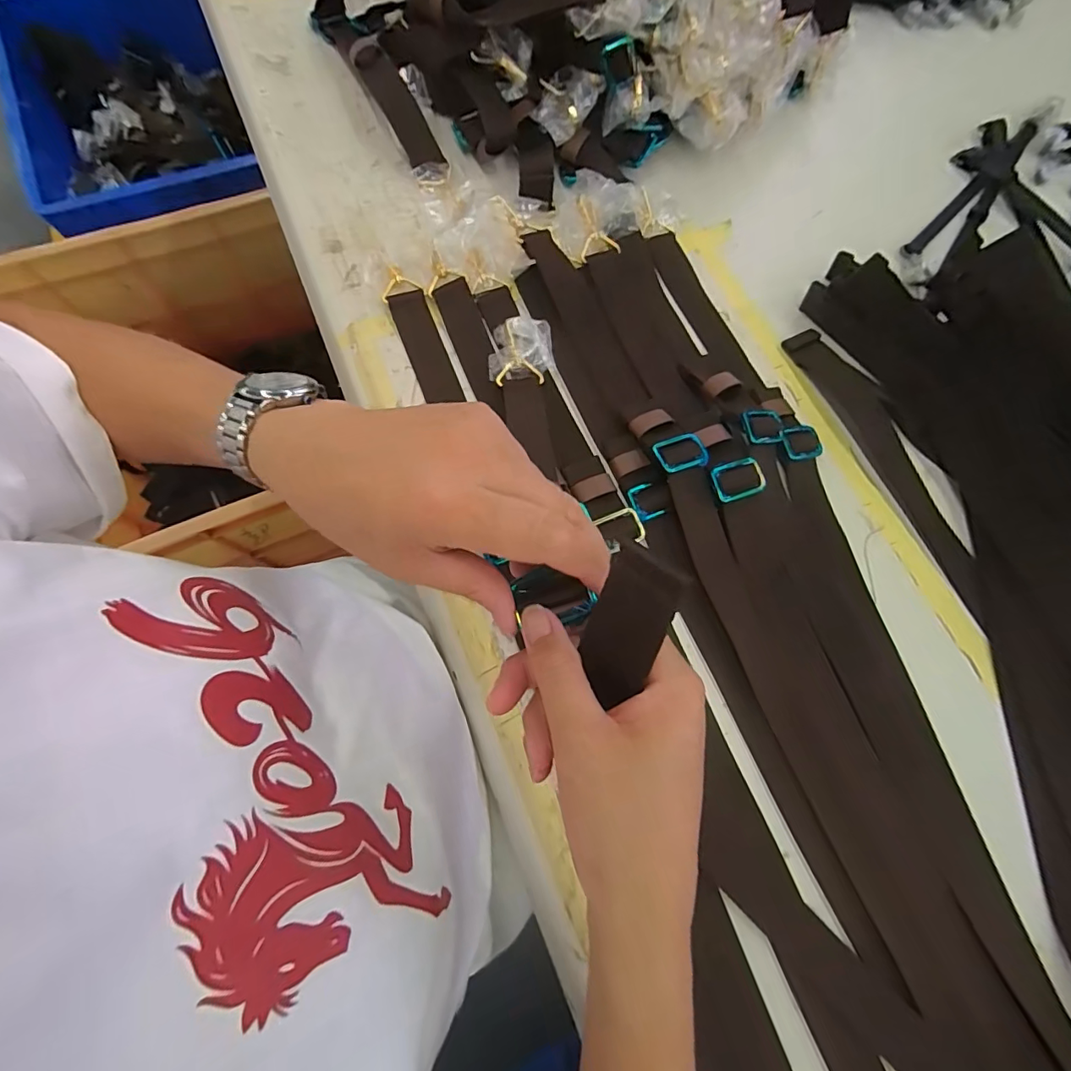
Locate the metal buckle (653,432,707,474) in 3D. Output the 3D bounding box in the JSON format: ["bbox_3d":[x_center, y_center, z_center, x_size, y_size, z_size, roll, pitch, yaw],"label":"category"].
[{"bbox_3d":[0.123,-0.070,0.407,0.047,0.004,0.032,-14,69,-12],"label":"metal buckle"}]

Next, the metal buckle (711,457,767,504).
[{"bbox_3d":[0.172,-0.047,0.407,0.045,0.006,0.033,-17,84,-3],"label":"metal buckle"}]

